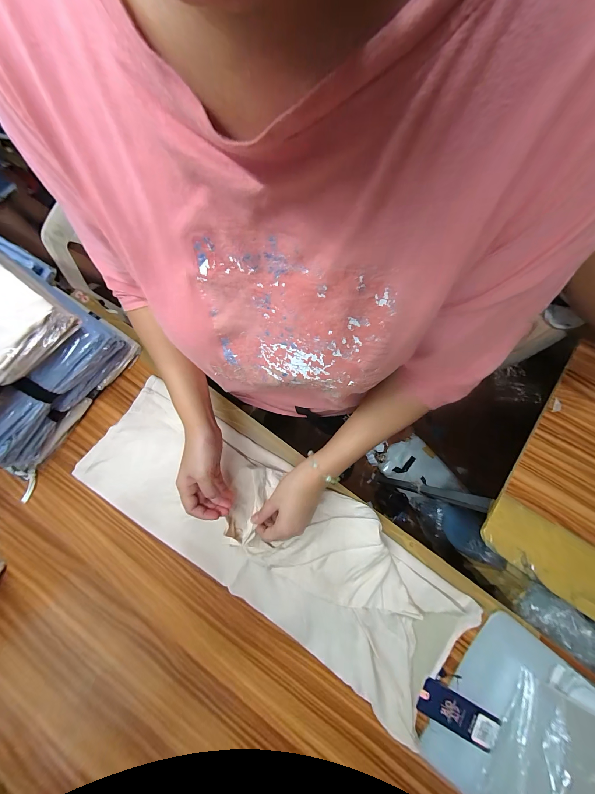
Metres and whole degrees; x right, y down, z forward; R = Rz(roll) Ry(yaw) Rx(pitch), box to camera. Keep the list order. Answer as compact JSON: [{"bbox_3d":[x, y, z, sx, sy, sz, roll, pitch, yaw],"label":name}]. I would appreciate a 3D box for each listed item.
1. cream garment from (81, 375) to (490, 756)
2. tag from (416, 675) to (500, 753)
[{"bbox_3d":[-0.048,0.216,0.427,0.637,0.057,0.218,31,80,7],"label":"cream garment"},{"bbox_3d":[0.230,0.457,0.393,0.108,0.011,0.046,27,79,5],"label":"tag"}]

